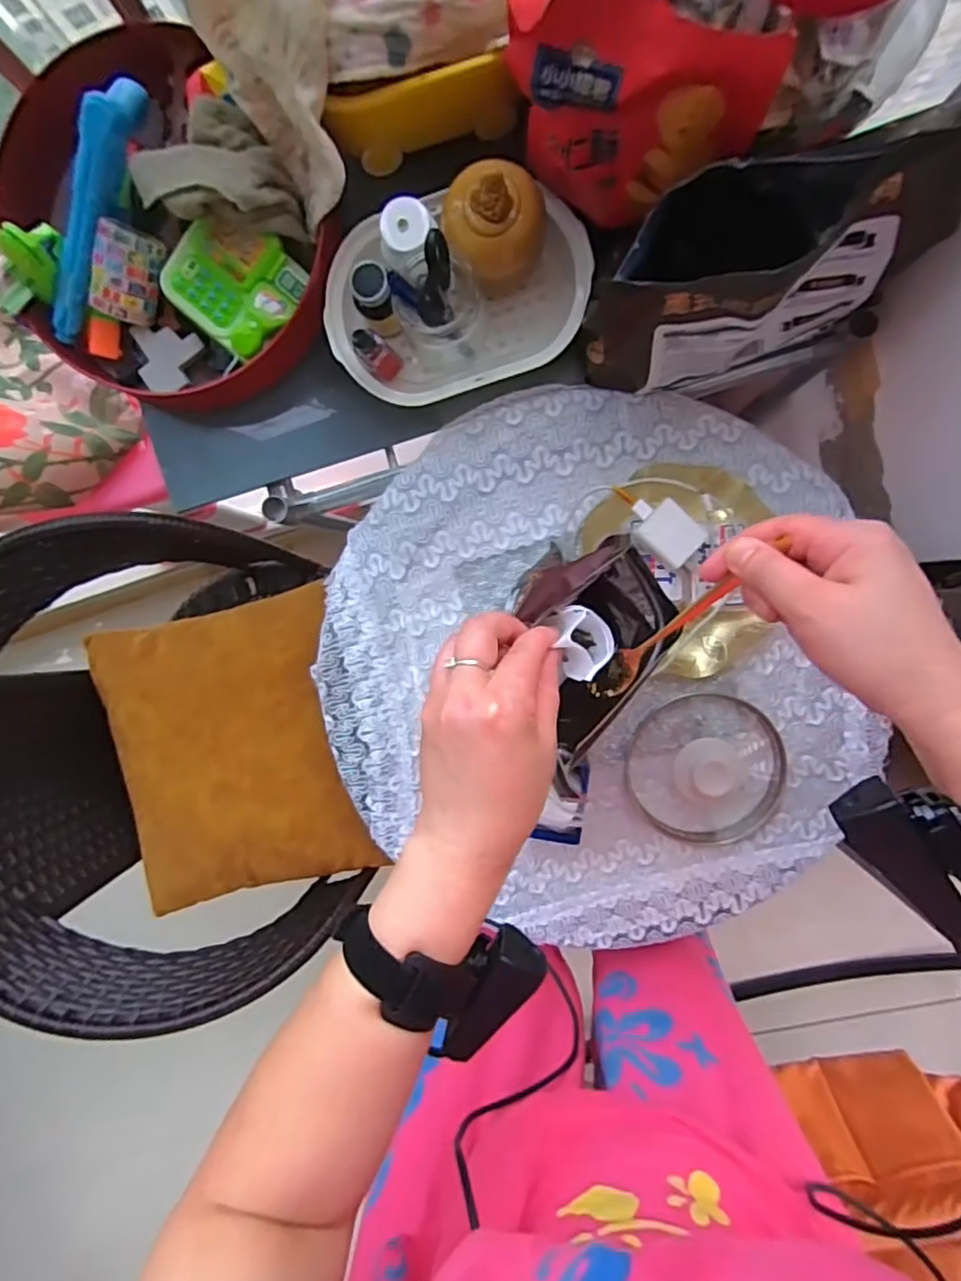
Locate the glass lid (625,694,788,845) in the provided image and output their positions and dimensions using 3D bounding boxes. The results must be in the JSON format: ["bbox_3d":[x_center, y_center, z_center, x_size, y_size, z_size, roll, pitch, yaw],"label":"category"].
[{"bbox_3d":[0.224,0.132,0.616,0.146,0.061,0.143,0,94,5],"label":"glass lid"}]

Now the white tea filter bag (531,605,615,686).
[{"bbox_3d":[0.057,0.000,0.356,0.034,0.024,0.041,-21,93,6],"label":"white tea filter bag"}]

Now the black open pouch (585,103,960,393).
[{"bbox_3d":[0.222,-0.300,0.513,0.250,0.184,0.097,-20,93,6],"label":"black open pouch"}]

